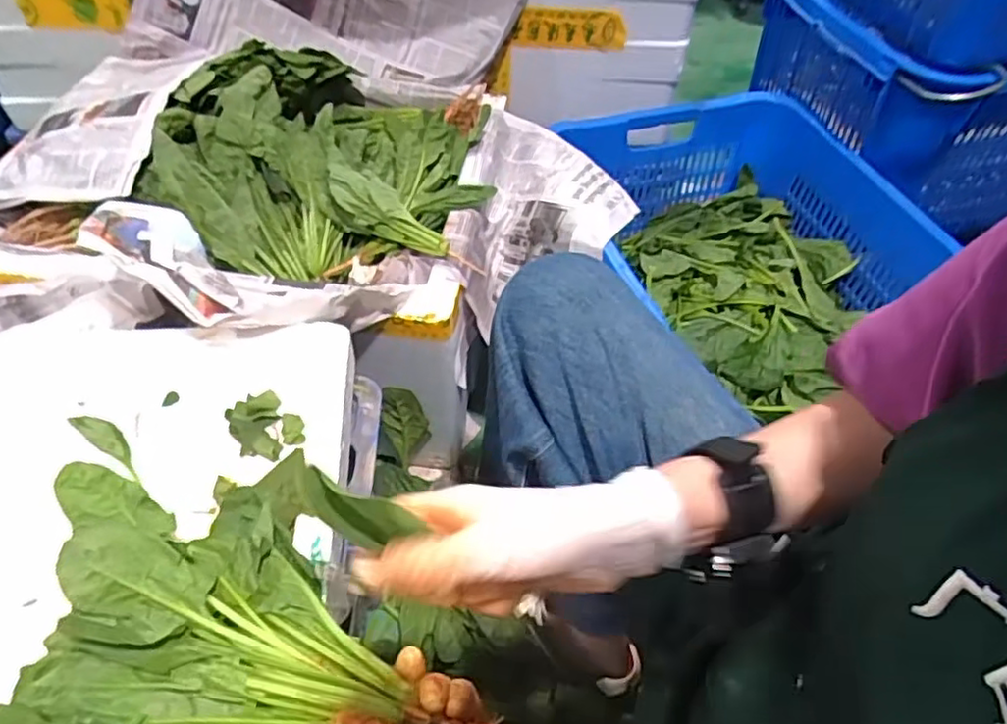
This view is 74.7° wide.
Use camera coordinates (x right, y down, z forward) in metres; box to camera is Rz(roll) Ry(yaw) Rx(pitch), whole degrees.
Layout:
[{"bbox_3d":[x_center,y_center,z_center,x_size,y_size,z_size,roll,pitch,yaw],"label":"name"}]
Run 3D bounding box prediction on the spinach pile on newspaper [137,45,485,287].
[{"bbox_3d":[-0.208,-0.264,0.818,0.362,0.134,0.367,2,51,0],"label":"spinach pile on newspaper"}]

